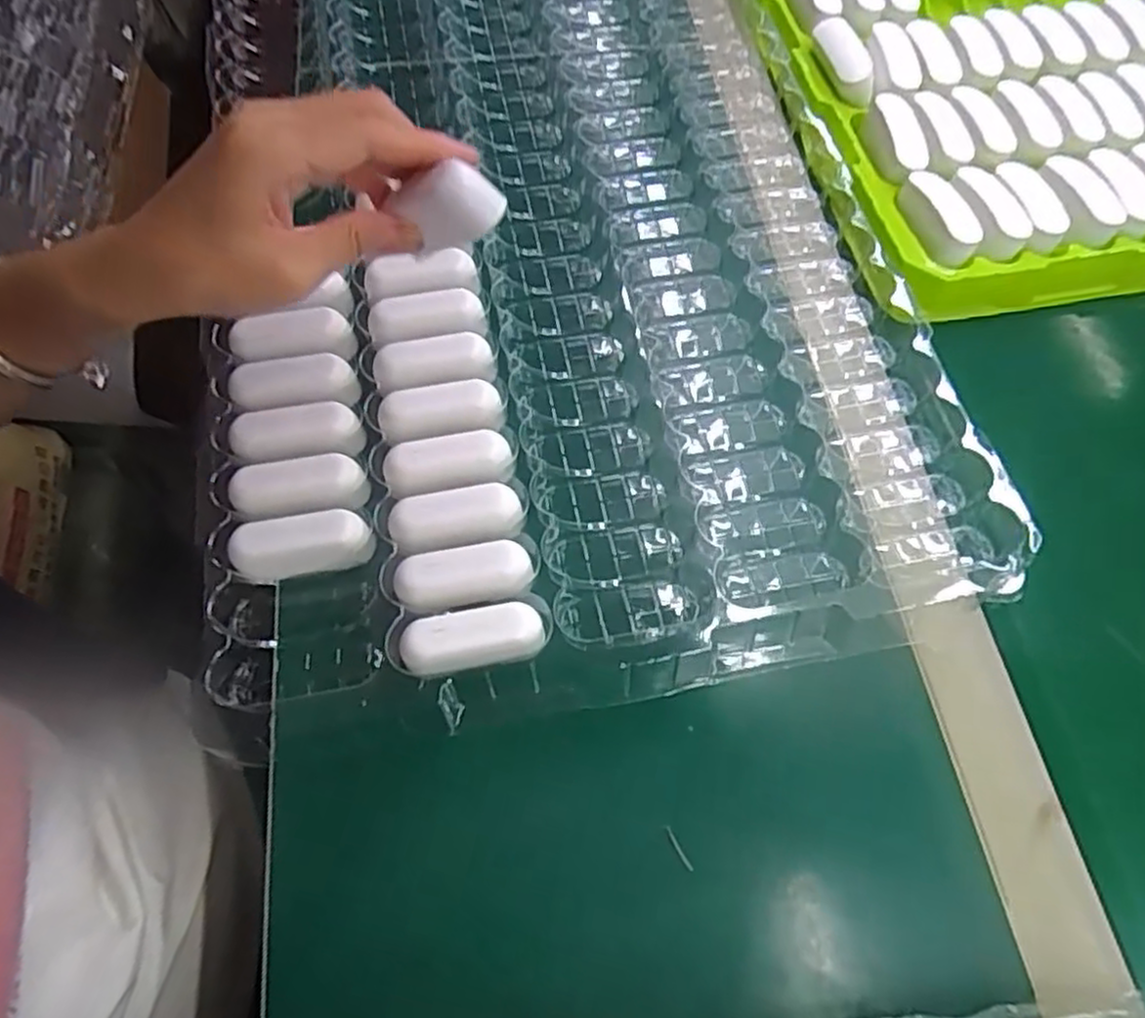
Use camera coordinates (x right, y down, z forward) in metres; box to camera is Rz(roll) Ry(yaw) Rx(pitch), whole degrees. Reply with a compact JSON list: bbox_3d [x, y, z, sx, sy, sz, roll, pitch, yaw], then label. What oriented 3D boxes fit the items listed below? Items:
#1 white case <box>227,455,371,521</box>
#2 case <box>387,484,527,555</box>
[{"bbox_3d":[-0.134,-0.008,0.361,0.062,0.018,0.027,-7,64,-5],"label":"white case"},{"bbox_3d":[-0.056,0.007,0.357,0.064,0.018,0.028,-8,64,-5],"label":"case"}]

